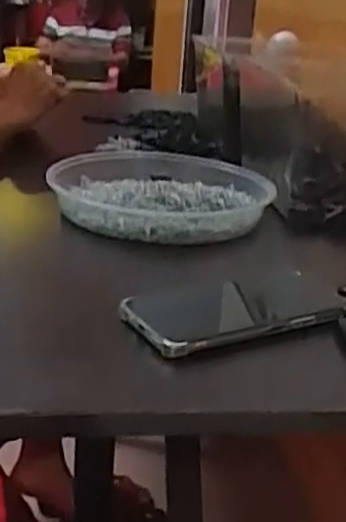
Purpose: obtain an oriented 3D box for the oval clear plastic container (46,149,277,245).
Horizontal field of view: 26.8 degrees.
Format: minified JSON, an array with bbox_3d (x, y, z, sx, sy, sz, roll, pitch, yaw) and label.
[{"bbox_3d":[-0.012,-0.070,0.759,0.216,0.045,0.229,0,22,-10],"label":"oval clear plastic container"}]

